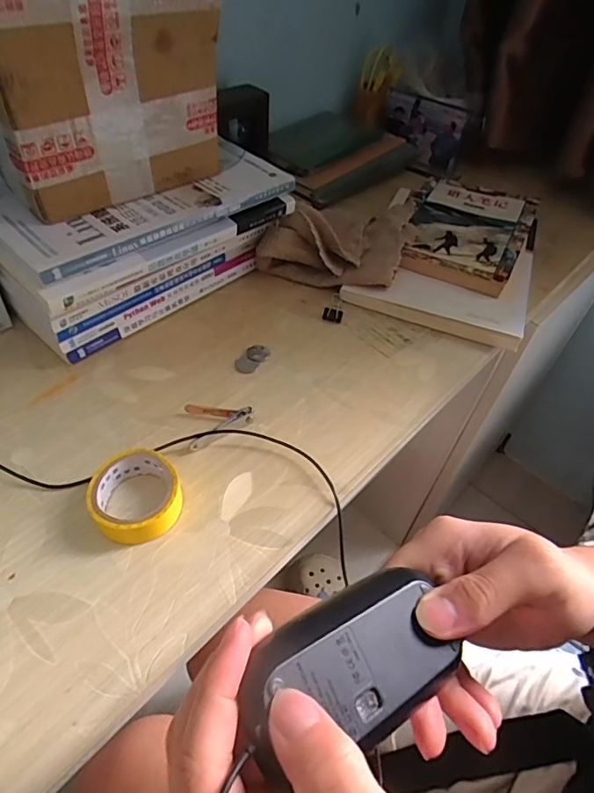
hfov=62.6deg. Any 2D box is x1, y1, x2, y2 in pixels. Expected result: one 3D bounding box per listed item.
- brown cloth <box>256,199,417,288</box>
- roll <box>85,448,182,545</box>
[{"bbox_3d":[0.057,-0.193,0.559,0.145,0.064,0.182,18,50,10],"label":"brown cloth"},{"bbox_3d":[-0.111,0.071,0.338,0.058,0.026,0.060,3,49,-3],"label":"roll"}]

